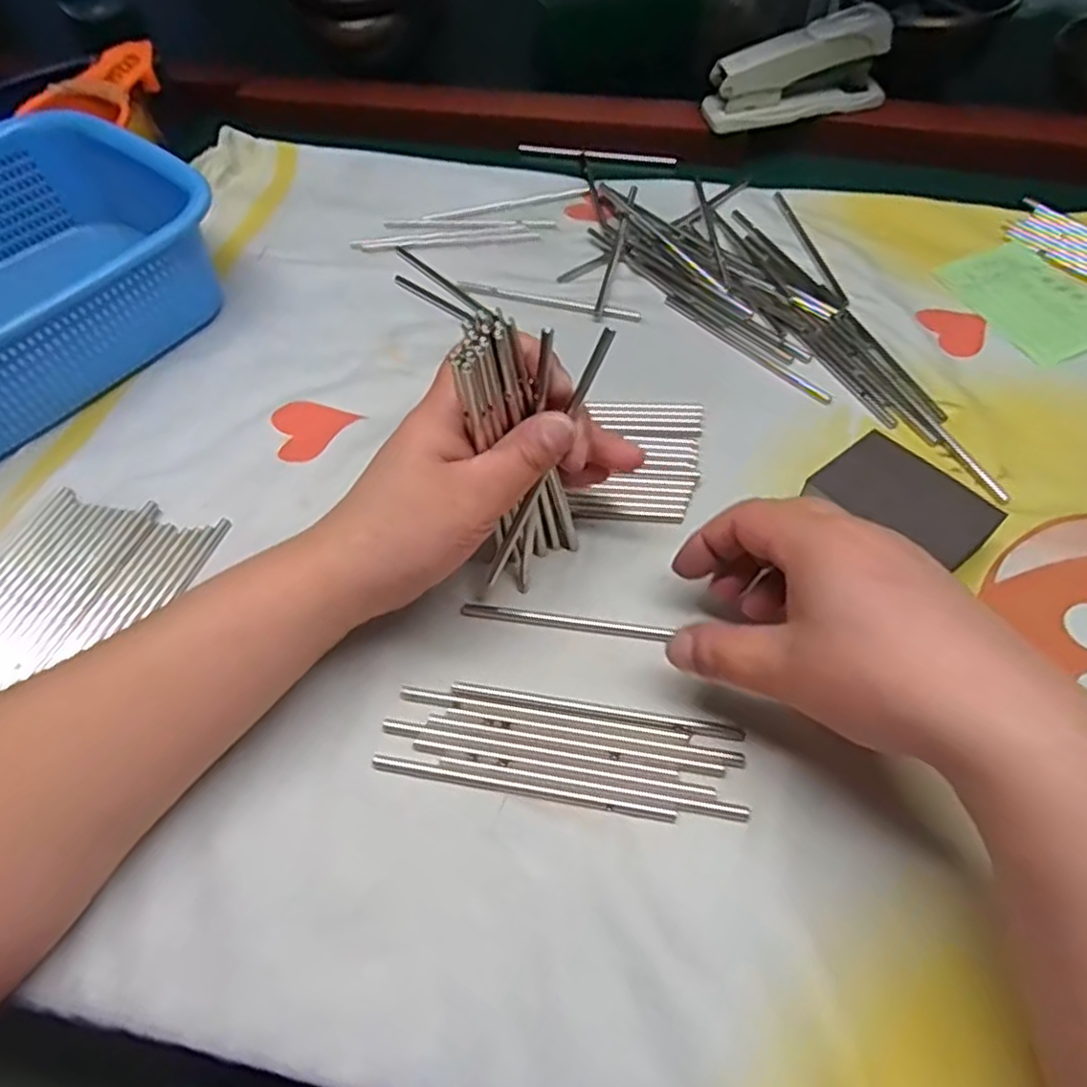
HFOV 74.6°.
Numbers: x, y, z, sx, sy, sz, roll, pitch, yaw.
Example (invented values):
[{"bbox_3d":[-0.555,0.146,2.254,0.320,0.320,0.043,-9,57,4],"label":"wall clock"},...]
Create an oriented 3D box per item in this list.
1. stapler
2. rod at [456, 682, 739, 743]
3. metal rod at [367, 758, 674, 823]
[{"bbox_3d":[0.175,-0.323,0.488,0.120,0.055,0.027,-8,57,-3],"label":"stapler"},{"bbox_3d":[0.022,0.068,0.295,0.120,0.004,0.006,8,58,8],"label":"rod"},{"bbox_3d":[-0.009,0.095,0.277,0.118,0.004,0.006,8,58,8],"label":"metal rod"}]

